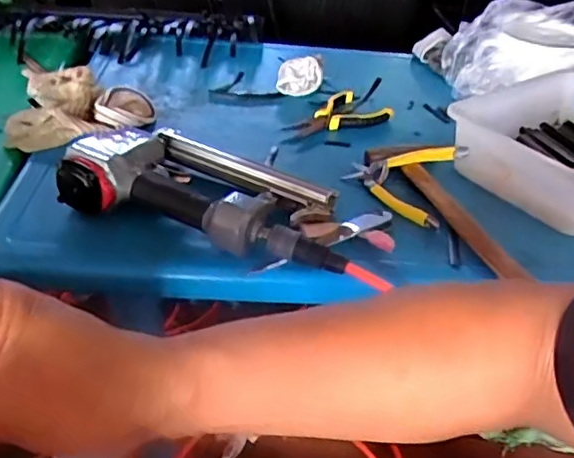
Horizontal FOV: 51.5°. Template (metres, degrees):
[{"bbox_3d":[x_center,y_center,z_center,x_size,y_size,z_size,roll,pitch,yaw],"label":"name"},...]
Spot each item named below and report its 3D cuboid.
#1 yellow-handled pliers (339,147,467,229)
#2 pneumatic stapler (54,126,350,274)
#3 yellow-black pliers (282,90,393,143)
[{"bbox_3d":[0.127,-0.064,0.659,0.117,0.034,0.125,19,39,18],"label":"yellow-handled pliers"},{"bbox_3d":[-0.063,-0.043,0.590,0.278,0.060,0.150,15,38,14],"label":"pneumatic stapler"},{"bbox_3d":[0.064,-0.142,0.771,0.088,0.015,0.161,33,45,32],"label":"yellow-black pliers"}]

